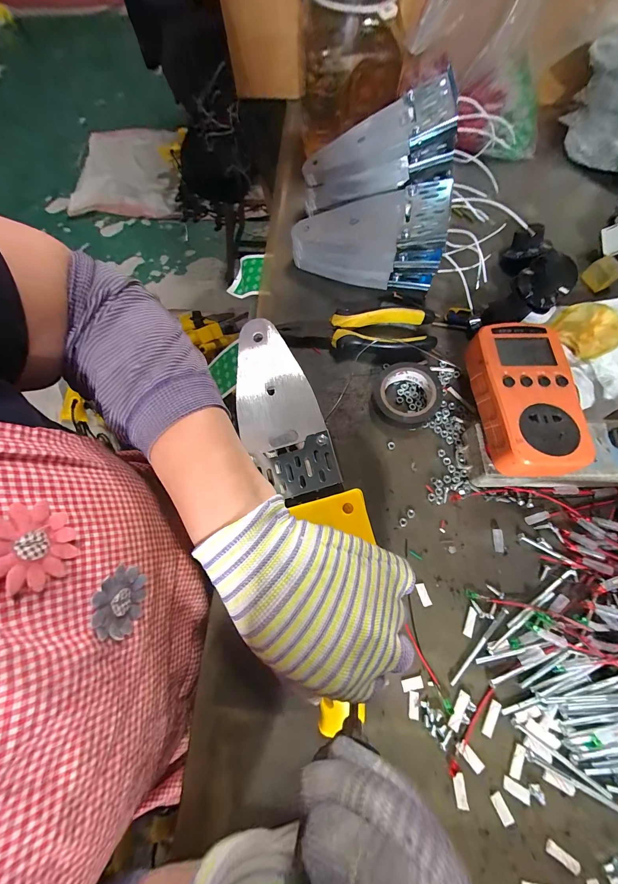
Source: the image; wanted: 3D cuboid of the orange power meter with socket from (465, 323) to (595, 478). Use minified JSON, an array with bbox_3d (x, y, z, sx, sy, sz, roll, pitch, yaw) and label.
[{"bbox_3d":[0.172,-0.036,0.250,0.067,0.027,0.127,-1,72,2],"label":"orange power meter with socket"}]

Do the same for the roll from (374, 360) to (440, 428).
[{"bbox_3d":[0.093,-0.045,0.299,0.058,0.029,0.060,-1,72,2],"label":"roll"}]

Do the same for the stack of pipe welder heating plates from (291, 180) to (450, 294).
[{"bbox_3d":[0.061,-0.218,0.330,0.152,0.074,0.069,11,72,6],"label":"stack of pipe welder heating plates"}]

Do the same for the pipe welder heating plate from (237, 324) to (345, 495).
[{"bbox_3d":[-0.028,-0.030,0.258,0.064,0.021,0.153,-19,72,-4],"label":"pipe welder heating plate"}]

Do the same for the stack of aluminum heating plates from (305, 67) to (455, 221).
[{"bbox_3d":[0.071,-0.315,0.347,0.170,0.053,0.077,-11,70,19],"label":"stack of aluminum heating plates"}]

